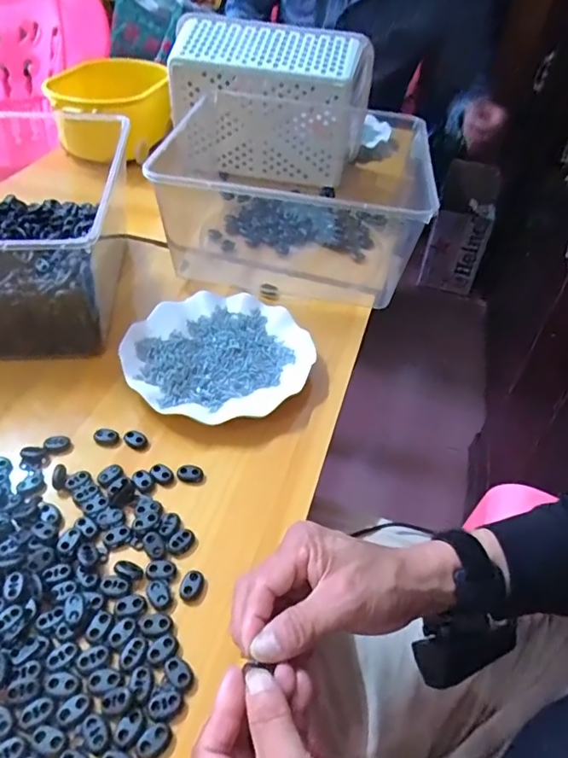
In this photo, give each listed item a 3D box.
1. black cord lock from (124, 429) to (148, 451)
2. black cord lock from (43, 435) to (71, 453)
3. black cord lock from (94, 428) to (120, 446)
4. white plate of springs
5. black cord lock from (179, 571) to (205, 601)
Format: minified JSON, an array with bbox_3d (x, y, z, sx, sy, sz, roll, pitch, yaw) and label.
[{"bbox_3d":[-0.132,0.054,0.465,0.021,0.014,0.011,23,47,17],"label":"black cord lock"},{"bbox_3d":[-0.197,0.056,0.456,0.021,0.011,0.011,-18,47,-21],"label":"black cord lock"},{"bbox_3d":[-0.157,0.051,0.465,0.023,0.012,0.012,9,45,4],"label":"black cord lock"},{"bbox_3d":[-0.066,-0.027,0.531,0.179,0.019,0.175,-29,54,-29],"label":"white plate of springs"},{"bbox_3d":[-0.066,0.147,0.375,0.015,0.007,0.020,18,46,13],"label":"black cord lock"}]

